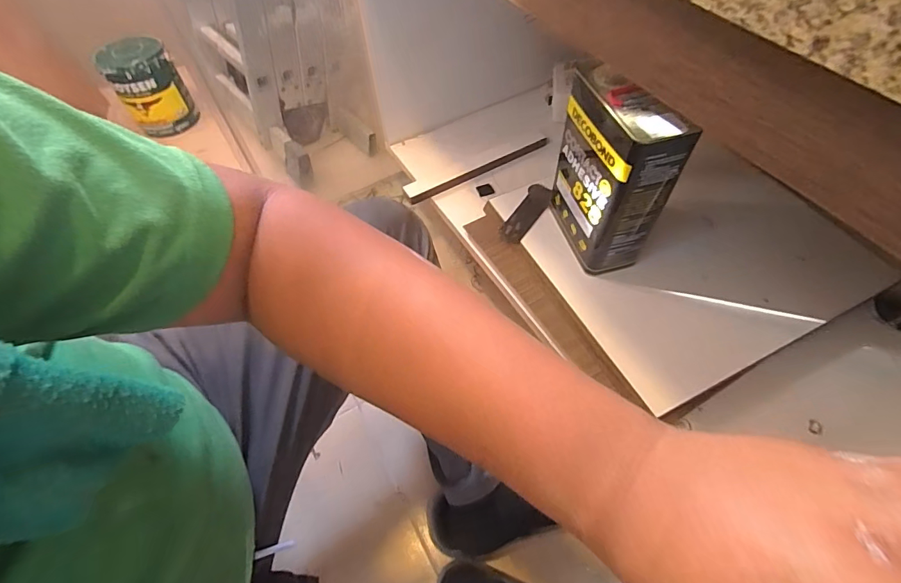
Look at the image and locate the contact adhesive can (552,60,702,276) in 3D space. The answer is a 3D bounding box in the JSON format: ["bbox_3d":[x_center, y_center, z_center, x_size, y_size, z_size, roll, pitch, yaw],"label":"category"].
[{"bbox_3d":[0.217,-0.156,0.620,0.084,0.248,0.164,-17,57,-8],"label":"contact adhesive can"}]

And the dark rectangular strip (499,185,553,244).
[{"bbox_3d":[0.133,-0.135,0.760,0.047,0.010,0.137,27,62,20],"label":"dark rectangular strip"}]

